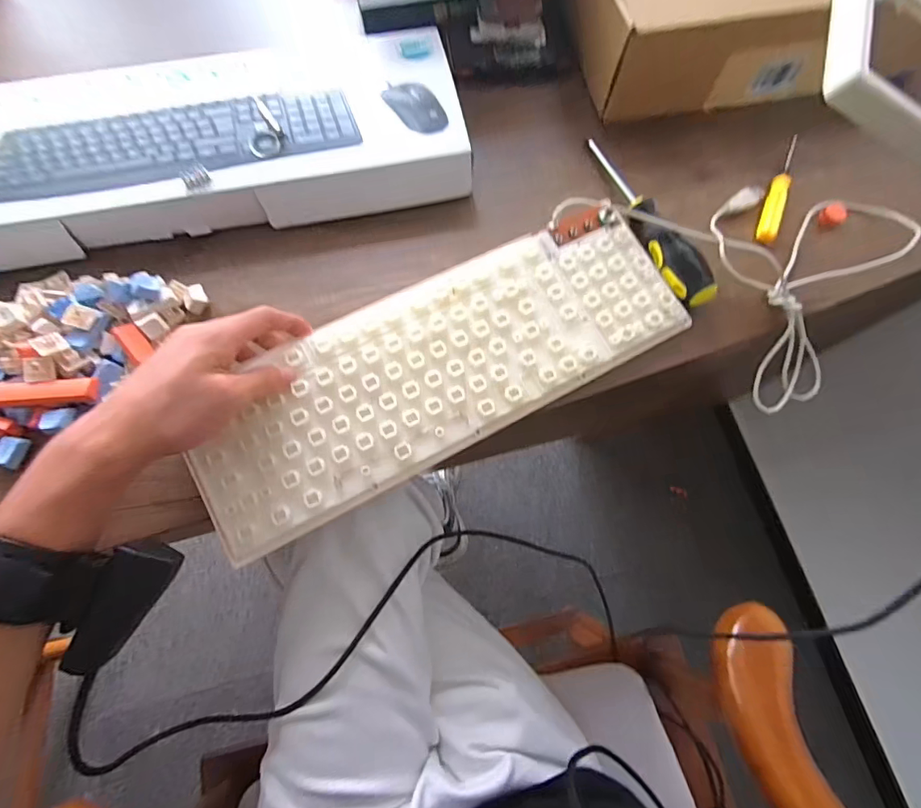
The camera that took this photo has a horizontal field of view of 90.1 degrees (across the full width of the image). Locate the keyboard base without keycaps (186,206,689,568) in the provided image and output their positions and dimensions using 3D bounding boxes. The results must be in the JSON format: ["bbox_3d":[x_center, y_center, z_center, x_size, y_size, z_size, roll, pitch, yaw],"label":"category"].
[{"bbox_3d":[-0.011,-0.032,0.359,0.389,0.027,0.131,-31,75,-12],"label":"keyboard base without keycaps"}]

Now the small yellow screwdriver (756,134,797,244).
[{"bbox_3d":[0.301,-0.205,0.435,0.015,0.016,0.126,23,74,6],"label":"small yellow screwdriver"}]

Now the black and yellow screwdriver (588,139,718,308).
[{"bbox_3d":[0.163,-0.166,0.410,0.029,0.038,0.187,-24,74,-8],"label":"black and yellow screwdriver"}]

